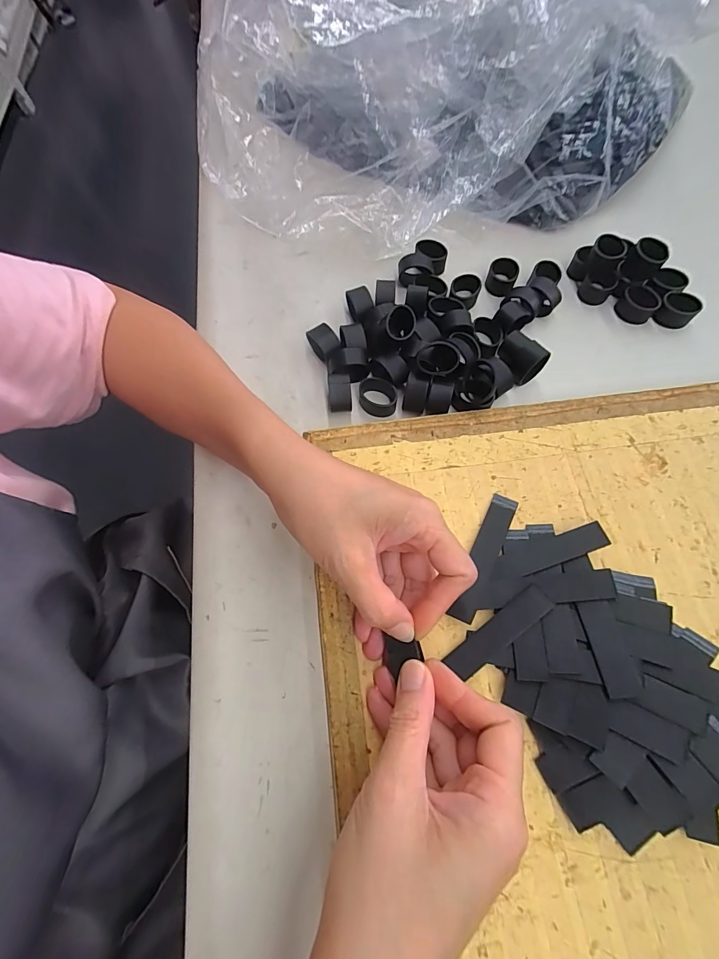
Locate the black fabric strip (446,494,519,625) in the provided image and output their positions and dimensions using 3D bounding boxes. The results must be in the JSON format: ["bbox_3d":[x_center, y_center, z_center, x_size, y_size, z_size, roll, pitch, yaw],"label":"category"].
[{"bbox_3d":[0.083,0.050,0.259,0.017,0.006,0.090,25,72,13],"label":"black fabric strip"}]

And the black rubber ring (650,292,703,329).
[{"bbox_3d":[0.275,-0.146,0.339,0.029,0.017,0.033,40,76,17],"label":"black rubber ring"}]

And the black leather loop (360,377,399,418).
[{"bbox_3d":[0.015,-0.066,0.315,0.031,0.016,0.025,11,70,8],"label":"black leather loop"}]

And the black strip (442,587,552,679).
[{"bbox_3d":[0.086,0.093,0.236,0.072,0.006,0.017,-36,70,-10],"label":"black strip"}]

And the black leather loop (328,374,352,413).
[{"bbox_3d":[-0.015,-0.066,0.310,0.018,0.024,0.025,-3,68,3],"label":"black leather loop"}]

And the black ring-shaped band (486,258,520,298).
[{"bbox_3d":[0.129,-0.183,0.354,0.025,0.016,0.029,20,71,11],"label":"black ring-shaped band"}]

